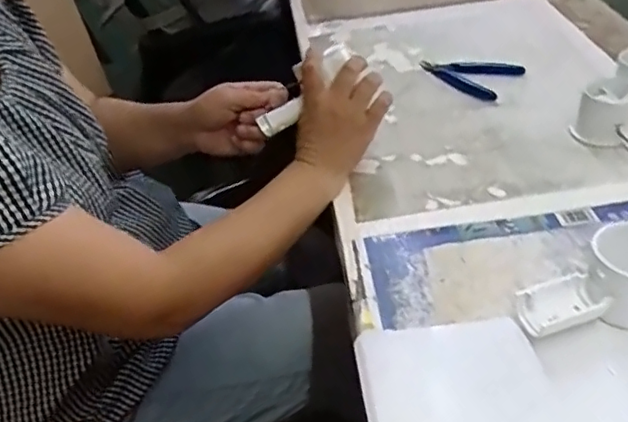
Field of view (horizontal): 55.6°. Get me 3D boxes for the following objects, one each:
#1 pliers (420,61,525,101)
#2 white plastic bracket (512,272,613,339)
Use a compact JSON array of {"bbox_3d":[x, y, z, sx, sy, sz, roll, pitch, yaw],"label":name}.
[{"bbox_3d":[0.189,-0.174,0.742,0.120,0.011,0.074,28,52,35],"label":"pliers"},{"bbox_3d":[0.177,0.070,0.428,0.056,0.024,0.037,-19,41,-13],"label":"white plastic bracket"}]

